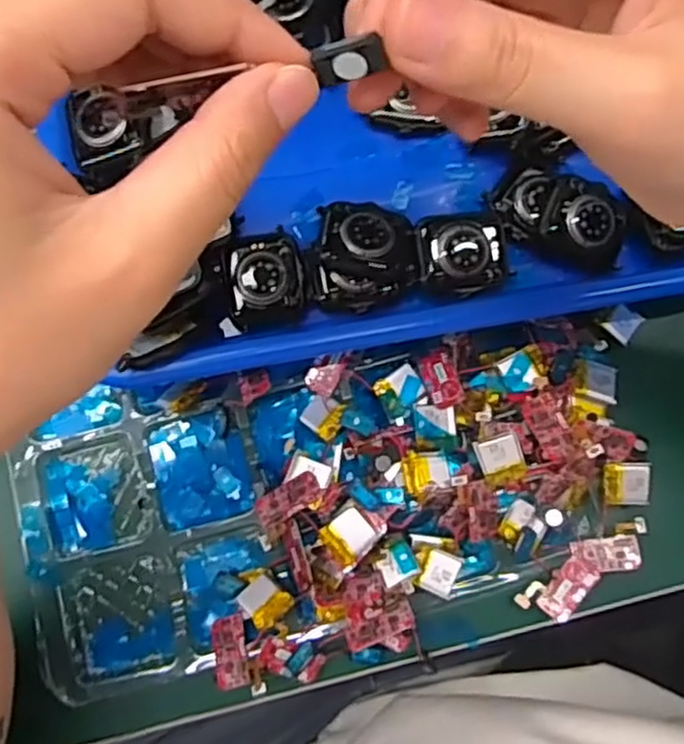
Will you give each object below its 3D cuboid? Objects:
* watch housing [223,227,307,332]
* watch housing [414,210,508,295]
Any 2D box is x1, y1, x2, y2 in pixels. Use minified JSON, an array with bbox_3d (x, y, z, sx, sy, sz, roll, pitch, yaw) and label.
[{"bbox_3d":[-0.034,-0.042,0.335,0.034,0.012,0.041,-11,80,-3],"label":"watch housing"},{"bbox_3d":[0.055,-0.054,0.338,0.039,0.016,0.037,-11,80,-3],"label":"watch housing"}]

